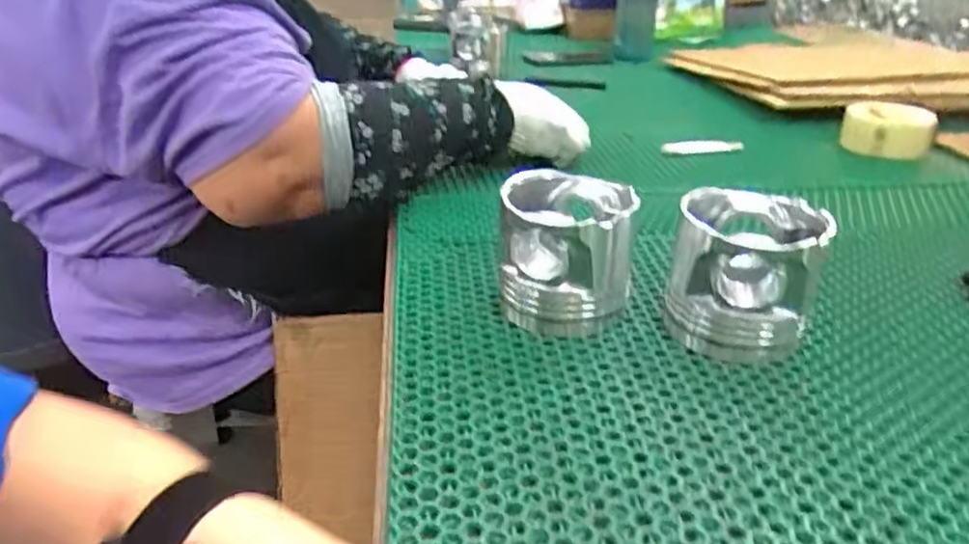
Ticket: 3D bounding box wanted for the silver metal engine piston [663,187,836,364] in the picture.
[{"bbox_3d":[0.176,0.000,0.471,0.093,0.089,0.095,7,29,12],"label":"silver metal engine piston"}]

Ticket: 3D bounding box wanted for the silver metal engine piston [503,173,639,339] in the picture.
[{"bbox_3d":[0.059,-0.014,0.495,0.088,0.090,0.090,4,28,8],"label":"silver metal engine piston"}]

